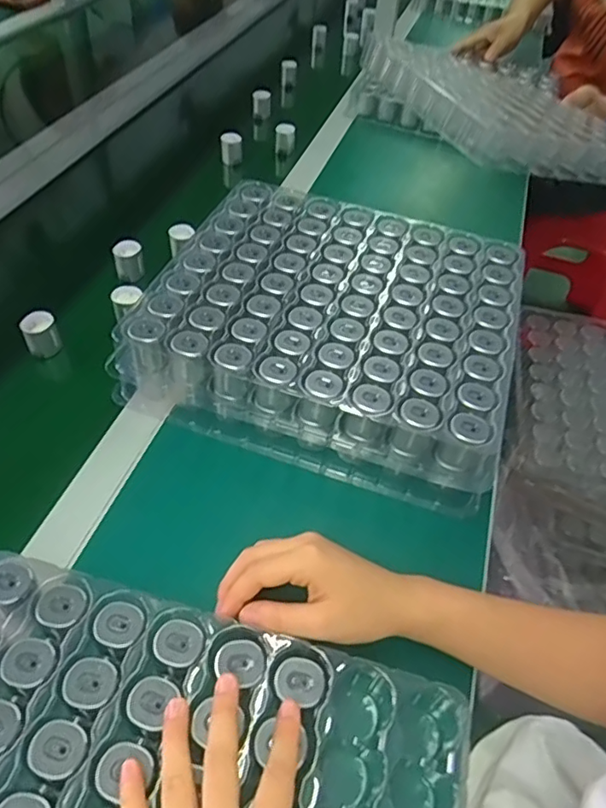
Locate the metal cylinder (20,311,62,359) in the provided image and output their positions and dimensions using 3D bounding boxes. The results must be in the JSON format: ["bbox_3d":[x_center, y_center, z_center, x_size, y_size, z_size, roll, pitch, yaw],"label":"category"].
[{"bbox_3d":[-0.259,-0.068,0.565,0.031,0.035,0.028,-19,53,-21],"label":"metal cylinder"}]

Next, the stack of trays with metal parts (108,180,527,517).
[{"bbox_3d":[0.034,-0.084,0.564,0.327,0.074,0.302,17,49,10],"label":"stack of trays with metal parts"}]

